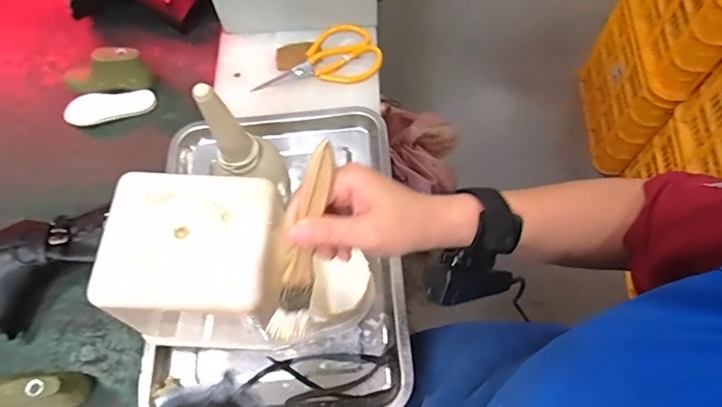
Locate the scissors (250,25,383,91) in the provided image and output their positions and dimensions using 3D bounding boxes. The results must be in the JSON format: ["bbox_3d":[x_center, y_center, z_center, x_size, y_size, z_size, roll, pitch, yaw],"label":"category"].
[{"bbox_3d":[-0.063,-0.201,0.717,0.190,0.019,0.098,-25,66,-9],"label":"scissors"}]

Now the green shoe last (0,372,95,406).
[{"bbox_3d":[-0.393,0.217,0.557,0.140,0.072,0.054,-5,65,-1],"label":"green shoe last"}]

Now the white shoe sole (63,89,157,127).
[{"bbox_3d":[-0.385,-0.147,0.764,0.137,0.012,0.052,-8,65,-2],"label":"white shoe sole"}]

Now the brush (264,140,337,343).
[{"bbox_3d":[-0.038,0.028,0.334,0.022,0.015,0.139,16,105,10],"label":"brush"}]

